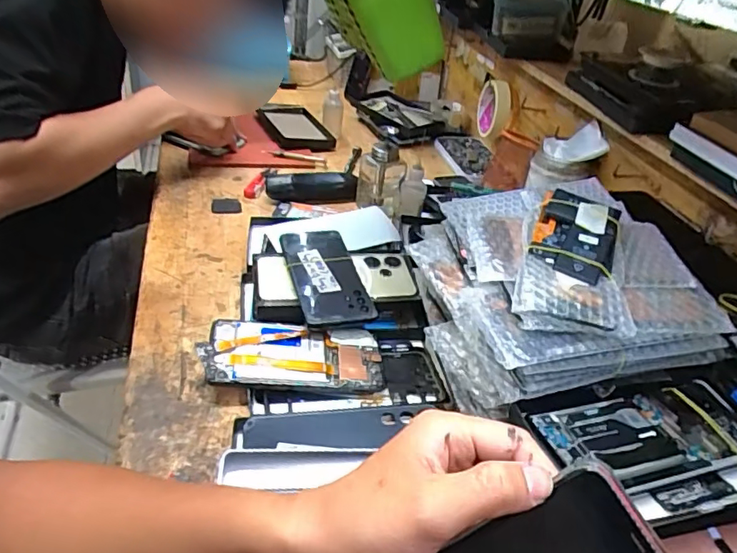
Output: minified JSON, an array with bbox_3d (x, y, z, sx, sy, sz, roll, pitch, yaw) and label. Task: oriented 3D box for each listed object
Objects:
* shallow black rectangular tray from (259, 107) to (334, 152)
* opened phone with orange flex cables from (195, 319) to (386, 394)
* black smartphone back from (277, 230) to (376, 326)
[{"bbox_3d":[-0.132,-0.271,0.993,0.111,0.022,0.189,-11,39,-24],"label":"shallow black rectangular tray"},{"bbox_3d":[-0.069,0.075,0.507,0.163,0.011,0.072,6,49,-14],"label":"opened phone with orange flex cables"},{"bbox_3d":[-0.047,-0.004,0.586,0.073,0.015,0.156,-6,41,-19],"label":"black smartphone back"}]

